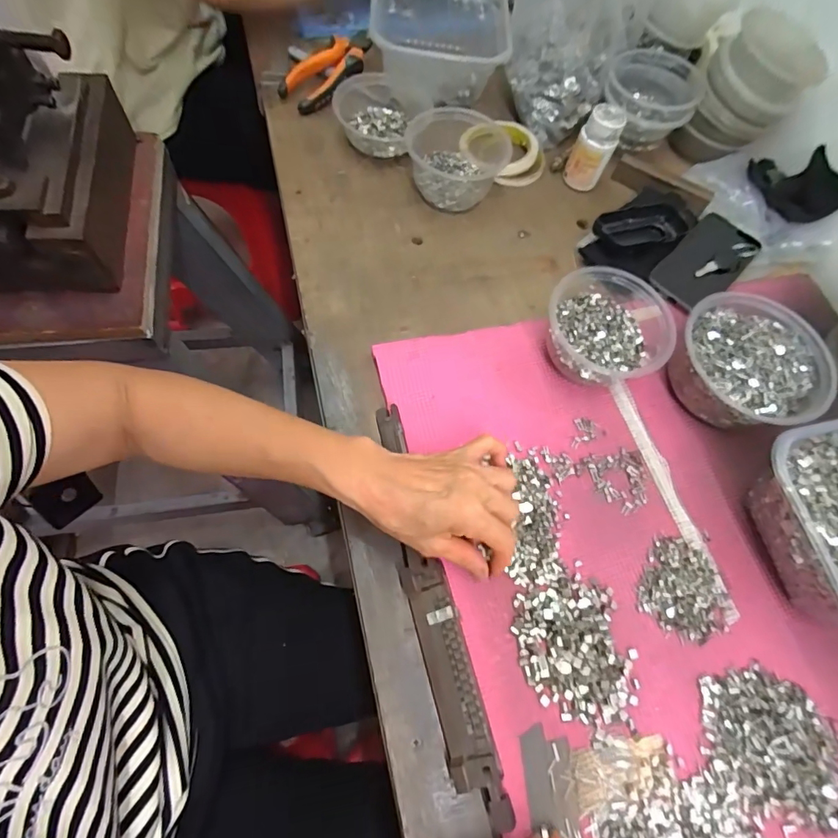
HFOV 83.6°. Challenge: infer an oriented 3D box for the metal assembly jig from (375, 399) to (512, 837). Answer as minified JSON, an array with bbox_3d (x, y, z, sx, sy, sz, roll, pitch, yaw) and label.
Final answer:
[{"bbox_3d":[0.006,0.131,0.367,0.032,0.017,0.311,-13,68,-8],"label":"metal assembly jig"}]

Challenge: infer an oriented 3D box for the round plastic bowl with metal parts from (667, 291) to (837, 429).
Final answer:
[{"bbox_3d":[0.312,-0.050,0.451,0.130,0.070,0.127,3,66,-6],"label":"round plastic bowl with metal parts"}]

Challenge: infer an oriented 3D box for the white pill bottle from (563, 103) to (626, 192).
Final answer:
[{"bbox_3d":[0.209,-0.324,0.564,0.045,0.085,0.041,22,65,3],"label":"white pill bottle"}]

